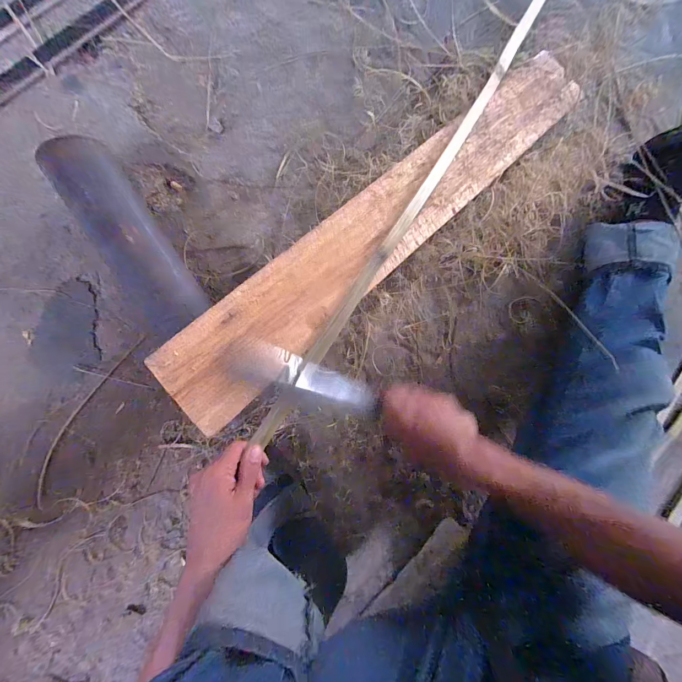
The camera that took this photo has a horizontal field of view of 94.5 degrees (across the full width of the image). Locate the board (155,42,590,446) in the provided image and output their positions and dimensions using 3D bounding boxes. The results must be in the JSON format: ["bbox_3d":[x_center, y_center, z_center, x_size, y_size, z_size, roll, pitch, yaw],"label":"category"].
[{"bbox_3d":[0.093,-0.192,0.454,0.777,0.016,0.116,-44,95,-14],"label":"board"}]

